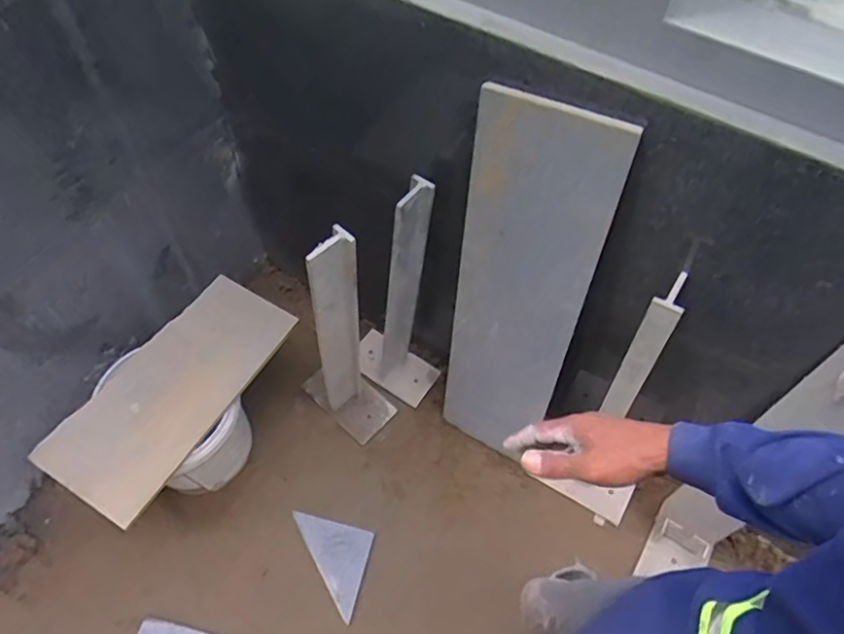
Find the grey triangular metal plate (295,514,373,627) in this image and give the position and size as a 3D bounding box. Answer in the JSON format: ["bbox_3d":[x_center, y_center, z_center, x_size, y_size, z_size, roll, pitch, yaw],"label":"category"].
[{"bbox_3d":[-0.188,0.557,1.358,0.137,0.012,0.262,-30,64,-14],"label":"grey triangular metal plate"}]

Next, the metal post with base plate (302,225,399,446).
[{"bbox_3d":[-0.181,0.037,1.285,0.223,0.685,0.149,40,63,19],"label":"metal post with base plate"}]

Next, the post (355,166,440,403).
[{"bbox_3d":[-0.053,-0.039,1.347,0.239,0.690,0.143,30,61,14],"label":"post"}]

